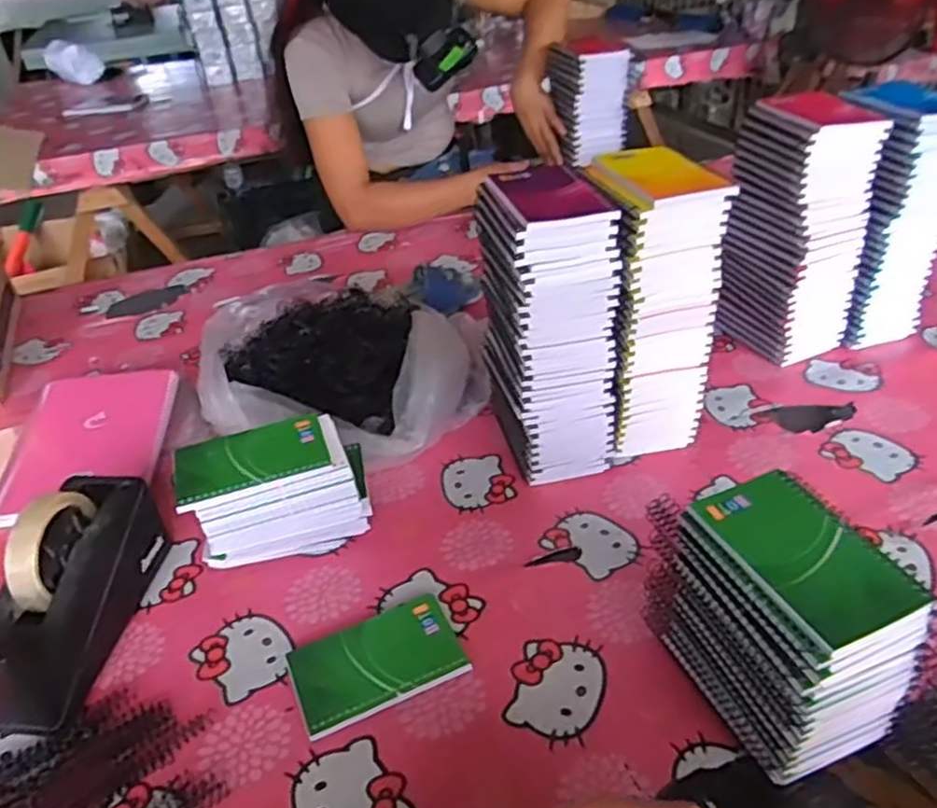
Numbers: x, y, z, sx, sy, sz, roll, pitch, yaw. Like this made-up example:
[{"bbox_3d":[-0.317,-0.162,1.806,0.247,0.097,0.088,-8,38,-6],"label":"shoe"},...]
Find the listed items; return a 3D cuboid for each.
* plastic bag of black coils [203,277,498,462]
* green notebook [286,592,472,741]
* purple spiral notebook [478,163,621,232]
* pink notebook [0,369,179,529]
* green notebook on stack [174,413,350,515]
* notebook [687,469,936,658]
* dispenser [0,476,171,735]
[{"bbox_3d":[-0.150,-0.052,0.860,0.326,0.113,0.271,6,37,15],"label":"plastic bag of black coils"},{"bbox_3d":[-0.072,0.204,0.580,0.130,0.015,0.079,-18,38,-19],"label":"green notebook"},{"bbox_3d":[0.068,-0.182,0.637,0.092,0.012,0.131,-11,36,-10],"label":"purple spiral notebook"},{"bbox_3d":[-0.429,0.038,0.819,0.168,0.010,0.216,-7,44,-3],"label":"pink notebook"},{"bbox_3d":[-0.183,0.047,0.638,0.139,0.009,0.083,-16,37,-16],"label":"green notebook on stack"},{"bbox_3d":[0.211,0.091,0.456,0.079,0.009,0.130,-16,37,-16],"label":"notebook"},{"bbox_3d":[-0.330,0.150,0.597,0.070,0.118,0.202,1,36,7],"label":"dispenser"}]

